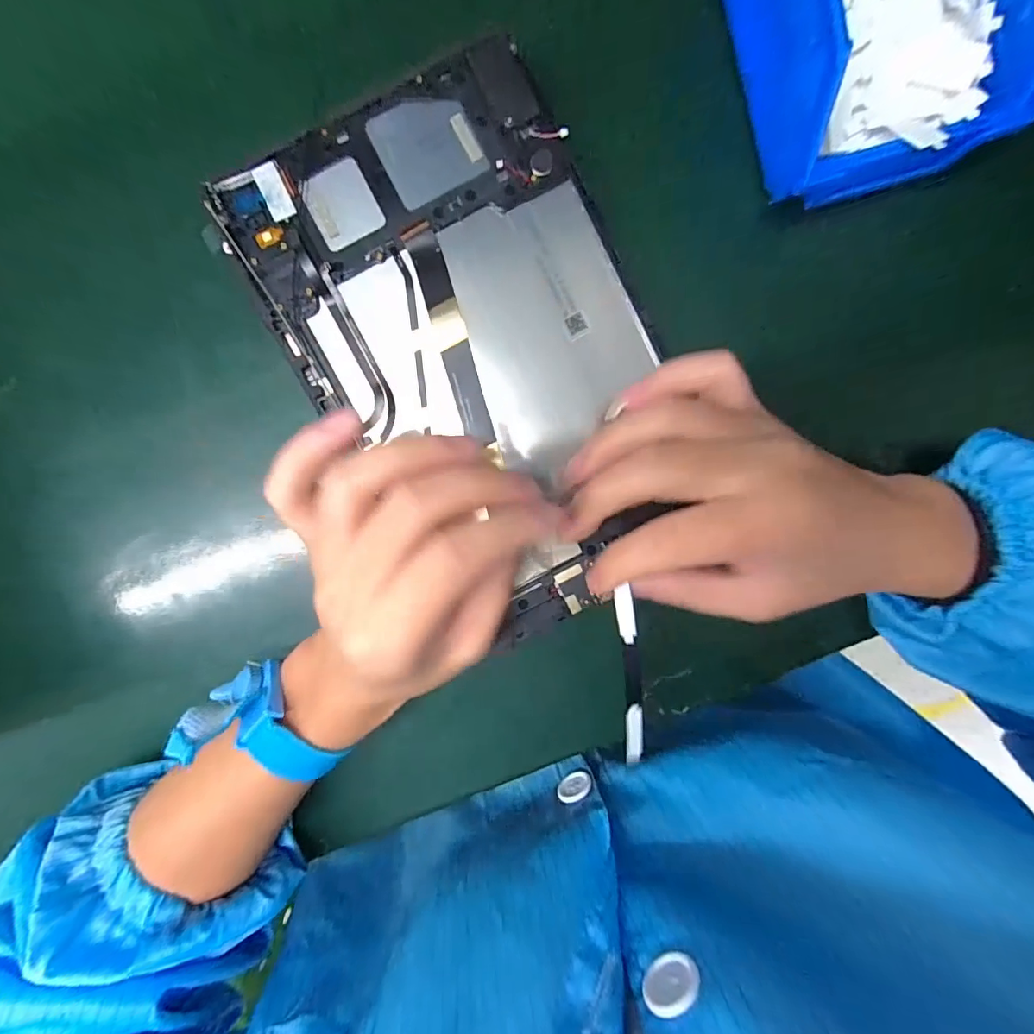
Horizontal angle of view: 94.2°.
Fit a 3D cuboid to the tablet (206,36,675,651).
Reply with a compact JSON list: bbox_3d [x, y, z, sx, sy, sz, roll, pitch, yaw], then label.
[{"bbox_3d":[-0.014,-0.069,0.213,0.141,0.008,0.231,-29,95,0],"label":"tablet"}]

